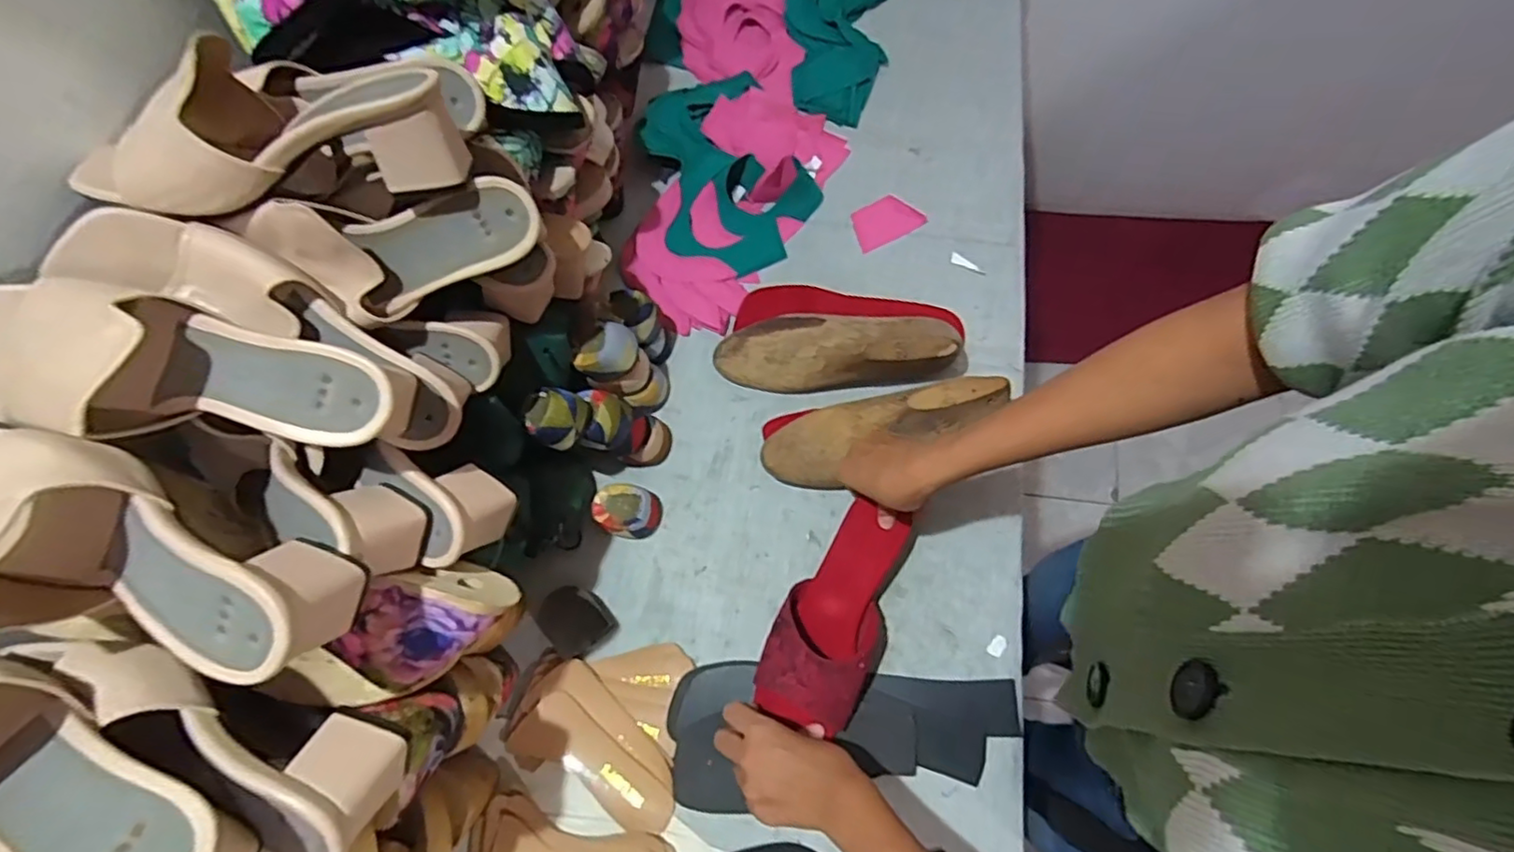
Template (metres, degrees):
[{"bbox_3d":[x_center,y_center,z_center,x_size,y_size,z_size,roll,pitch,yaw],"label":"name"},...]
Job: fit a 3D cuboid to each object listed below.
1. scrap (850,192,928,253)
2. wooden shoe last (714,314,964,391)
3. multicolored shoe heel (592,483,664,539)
[{"bbox_3d":[0.145,-0.235,0.731,0.078,0.004,0.055,-27,72,-3],"label":"scrap"},{"bbox_3d":[0.079,-0.080,0.647,0.245,0.083,0.076,-1,72,18],"label":"wooden shoe last"},{"bbox_3d":[-0.129,0.085,0.635,0.062,0.039,0.050,15,74,9],"label":"multicolored shoe heel"}]

